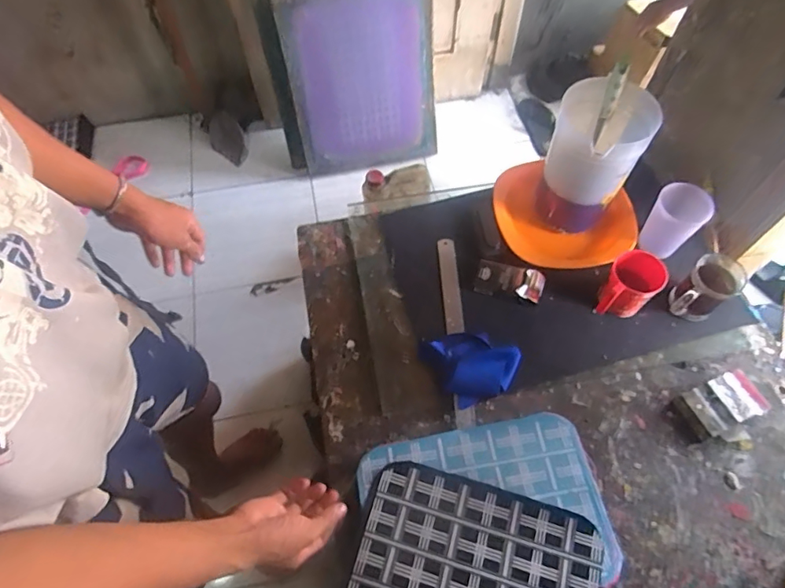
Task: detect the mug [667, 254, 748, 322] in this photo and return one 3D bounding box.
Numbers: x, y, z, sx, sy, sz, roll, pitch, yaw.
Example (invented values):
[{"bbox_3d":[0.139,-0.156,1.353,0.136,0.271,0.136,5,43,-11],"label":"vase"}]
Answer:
[{"bbox_3d":[0.453,-0.004,0.743,0.088,0.076,0.070,-37,70,-17],"label":"mug"}]

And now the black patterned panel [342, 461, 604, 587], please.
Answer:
[{"bbox_3d":[0.090,0.312,0.576,0.265,0.022,0.183,15,65,7],"label":"black patterned panel"}]

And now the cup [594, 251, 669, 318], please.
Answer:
[{"bbox_3d":[0.345,-0.013,0.739,0.071,0.067,0.085,29,67,13],"label":"cup"}]

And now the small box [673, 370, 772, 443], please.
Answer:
[{"bbox_3d":[0.456,0.160,0.702,0.123,0.024,0.081,-22,66,-11],"label":"small box"}]

